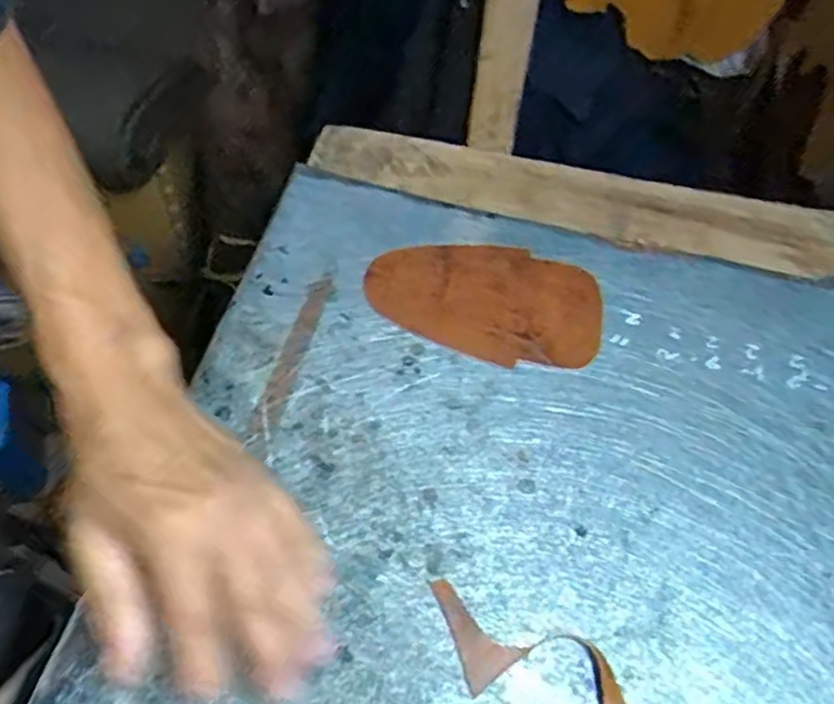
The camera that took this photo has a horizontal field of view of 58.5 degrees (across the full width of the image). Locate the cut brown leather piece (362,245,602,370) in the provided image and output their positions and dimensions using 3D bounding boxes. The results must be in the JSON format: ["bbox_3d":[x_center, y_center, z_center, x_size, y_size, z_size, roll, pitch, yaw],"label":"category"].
[{"bbox_3d":[0.045,-0.039,0.518,0.163,0.010,0.102,7,52,4],"label":"cut brown leather piece"}]

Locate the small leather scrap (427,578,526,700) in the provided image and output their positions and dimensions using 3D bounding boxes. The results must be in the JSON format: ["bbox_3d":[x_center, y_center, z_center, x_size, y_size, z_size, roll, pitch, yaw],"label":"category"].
[{"bbox_3d":[0.024,0.143,0.384,0.031,0.004,0.056,-31,58,-23],"label":"small leather scrap"}]

